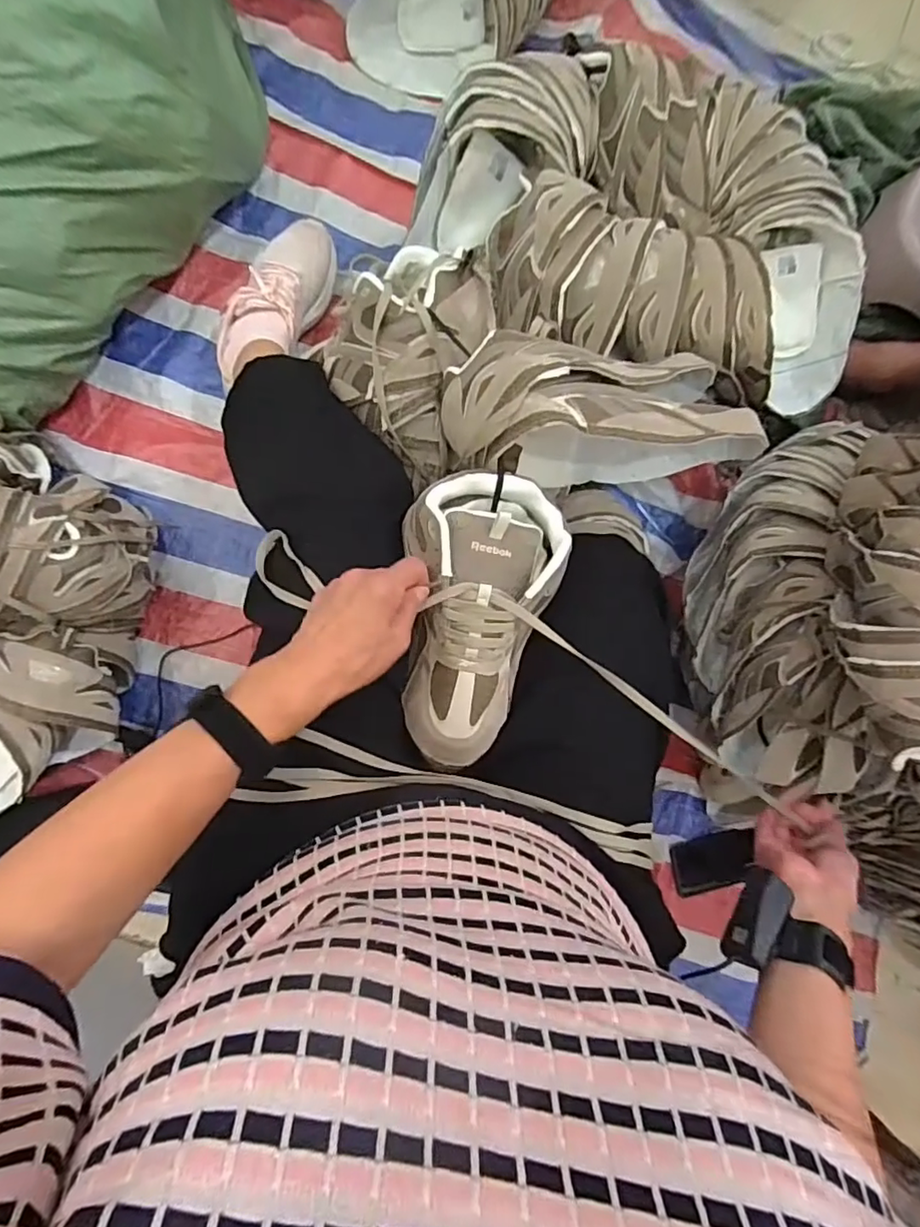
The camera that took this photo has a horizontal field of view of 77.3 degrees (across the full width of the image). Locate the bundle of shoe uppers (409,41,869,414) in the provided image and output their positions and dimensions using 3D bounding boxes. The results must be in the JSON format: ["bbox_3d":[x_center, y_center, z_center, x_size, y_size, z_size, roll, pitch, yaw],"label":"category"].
[{"bbox_3d":[0.226,-0.438,0.660,0.520,0.113,0.297,13,84,-7],"label":"bundle of shoe uppers"}]

